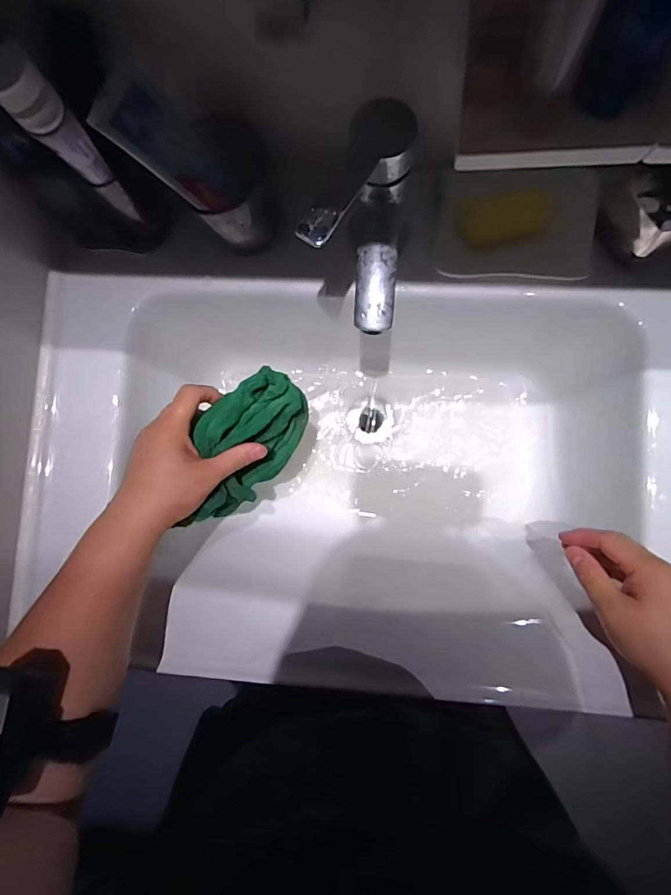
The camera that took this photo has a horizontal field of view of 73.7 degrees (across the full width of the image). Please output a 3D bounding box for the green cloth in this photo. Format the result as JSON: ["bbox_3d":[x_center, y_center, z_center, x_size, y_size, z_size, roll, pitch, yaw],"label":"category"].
[{"bbox_3d":[-0.084,-0.002,0.403,0.072,0.073,0.139,41,90,5],"label":"green cloth"}]

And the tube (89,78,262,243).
[{"bbox_3d":[-0.113,-0.224,0.357,0.025,0.142,0.050,25,88,43],"label":"tube"}]

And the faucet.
[{"bbox_3d":[0.018,-0.157,0.325,0.065,0.098,0.120,7,87,4],"label":"faucet"}]

